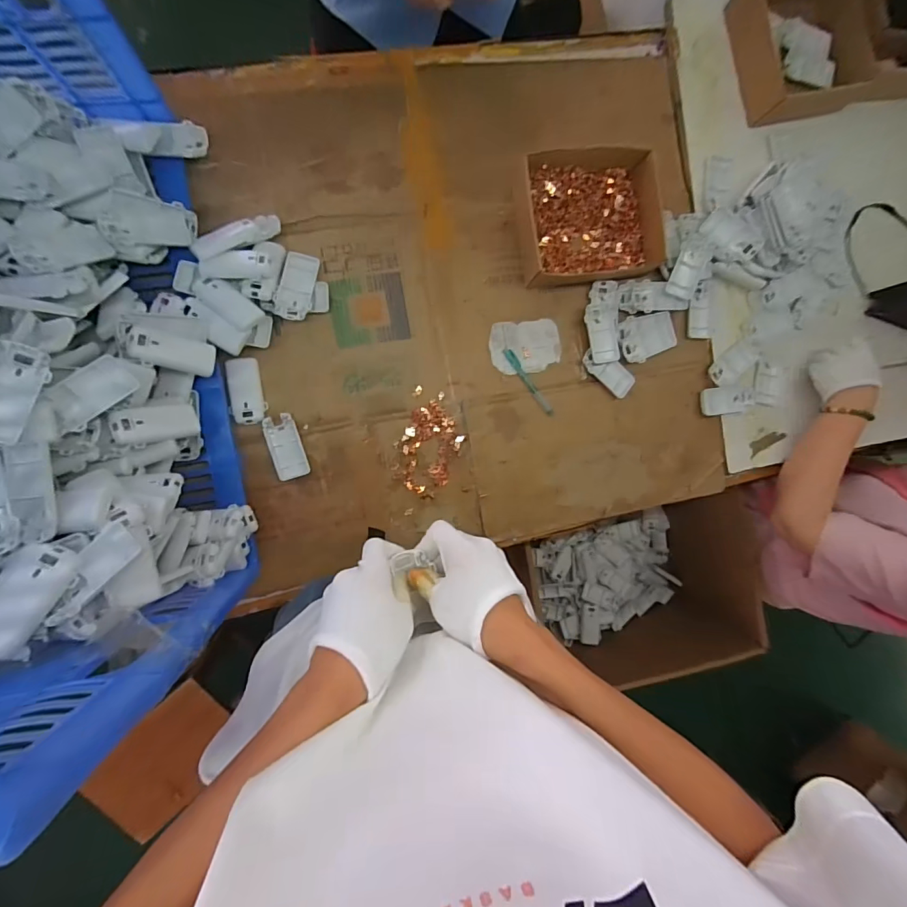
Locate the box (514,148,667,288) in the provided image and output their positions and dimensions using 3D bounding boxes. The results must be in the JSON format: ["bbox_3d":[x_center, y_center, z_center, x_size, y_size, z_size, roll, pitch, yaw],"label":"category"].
[{"bbox_3d":[0.214,-0.371,0.701,0.229,0.045,0.194,-10,94,-6],"label":"box"}]

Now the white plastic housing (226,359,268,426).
[{"bbox_3d":[-0.306,-0.092,0.655,0.049,0.013,0.095,-3,93,-7],"label":"white plastic housing"}]

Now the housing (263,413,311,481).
[{"bbox_3d":[-0.253,-0.010,0.672,0.047,0.015,0.096,-17,95,-6],"label":"housing"}]

